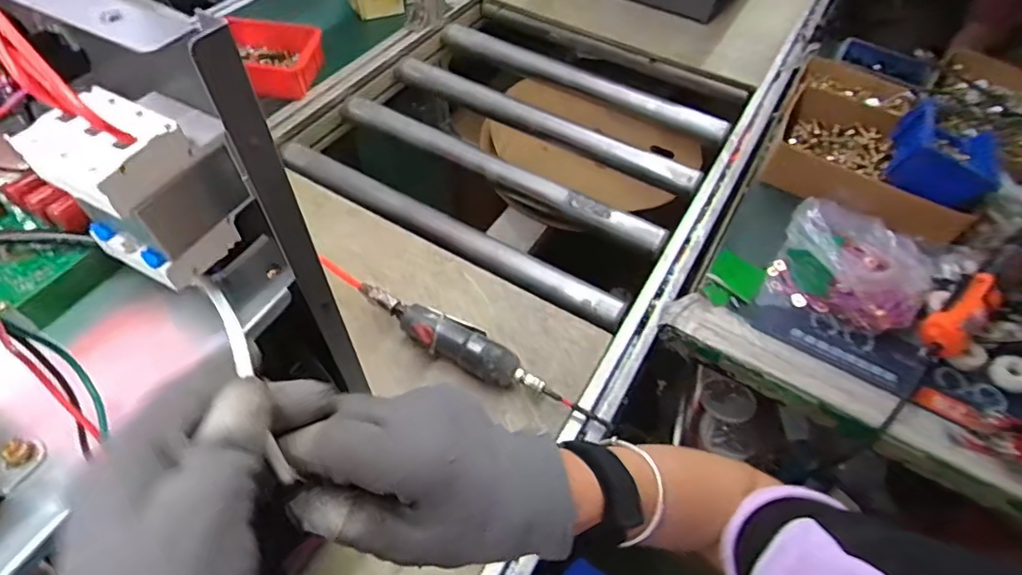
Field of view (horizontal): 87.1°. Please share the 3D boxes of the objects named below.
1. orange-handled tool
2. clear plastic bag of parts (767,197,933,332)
[{"bbox_3d":[0.516,0.029,0.609,0.118,0.040,0.050,-40,64,-8],"label":"orange-handled tool"},{"bbox_3d":[0.426,-0.041,0.657,0.169,0.086,0.163,22,56,12],"label":"clear plastic bag of parts"}]

